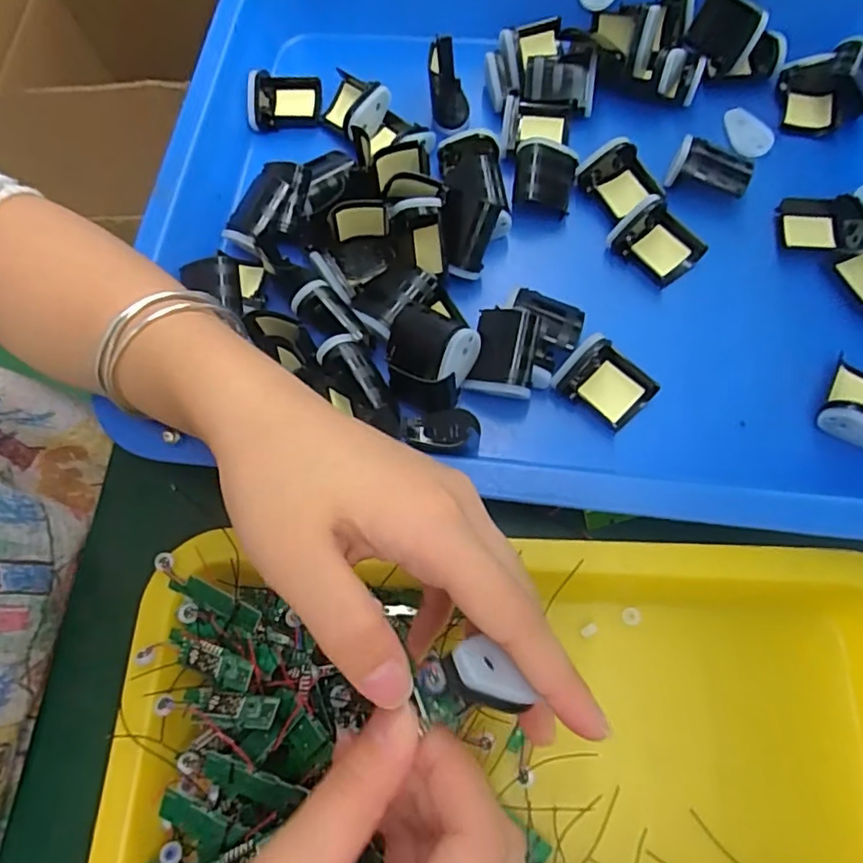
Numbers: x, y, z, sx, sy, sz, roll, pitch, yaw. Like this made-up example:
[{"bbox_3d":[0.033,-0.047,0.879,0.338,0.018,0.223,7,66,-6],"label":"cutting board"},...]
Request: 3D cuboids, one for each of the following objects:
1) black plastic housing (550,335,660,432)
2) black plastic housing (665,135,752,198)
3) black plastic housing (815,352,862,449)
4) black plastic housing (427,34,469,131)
[{"bbox_3d":[0.088,-0.025,0.289,0.043,0.021,0.035,40,78,14],"label":"black plastic housing"},{"bbox_3d":[0.158,-0.149,0.325,0.042,0.019,0.026,21,74,10],"label":"black plastic housing"},{"bbox_3d":[0.211,-0.015,0.278,0.038,0.020,0.047,27,75,11],"label":"black plastic housing"},{"bbox_3d":[0.010,-0.211,0.348,0.024,0.034,0.035,-3,71,2],"label":"black plastic housing"}]

